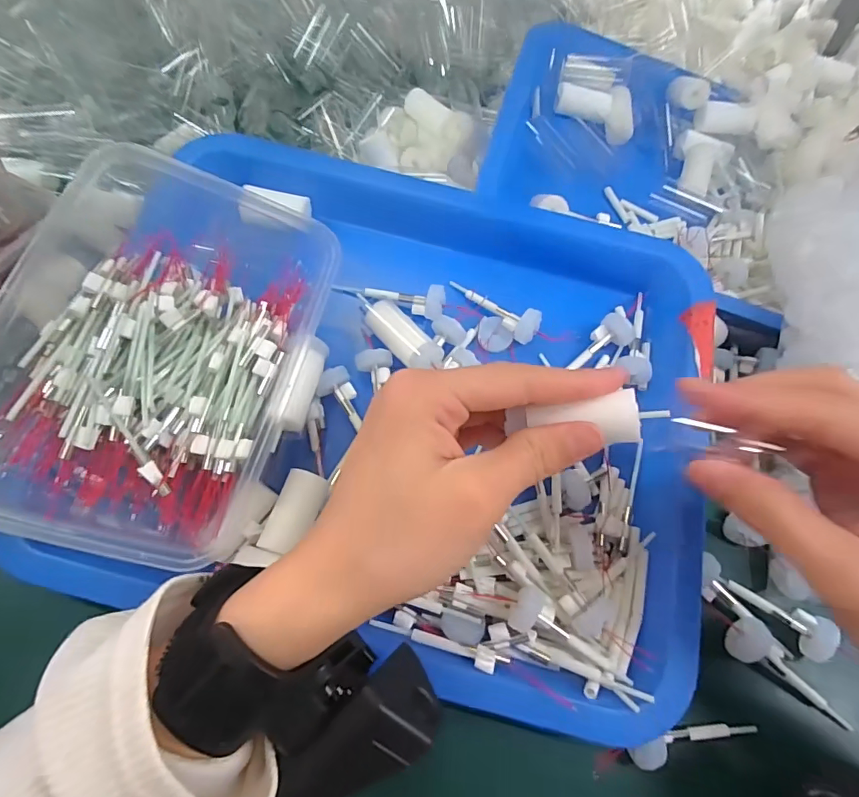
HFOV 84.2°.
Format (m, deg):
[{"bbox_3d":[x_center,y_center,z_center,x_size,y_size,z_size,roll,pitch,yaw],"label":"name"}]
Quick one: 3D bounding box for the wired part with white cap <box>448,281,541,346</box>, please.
[{"bbox_3d":[0.037,-0.053,0.287,0.061,0.020,0.017,29,64,12],"label":"wired part with white cap"}]

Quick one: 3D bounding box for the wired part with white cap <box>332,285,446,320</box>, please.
[{"bbox_3d":[-0.023,-0.065,0.284,0.067,0.014,0.018,20,62,7],"label":"wired part with white cap"}]

